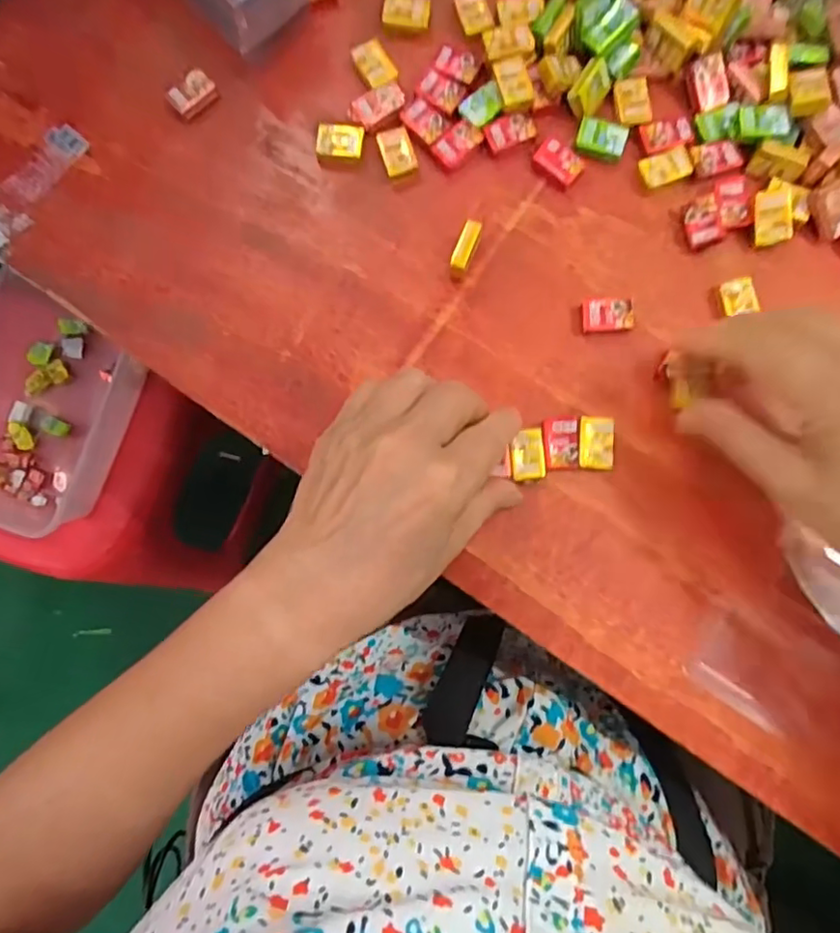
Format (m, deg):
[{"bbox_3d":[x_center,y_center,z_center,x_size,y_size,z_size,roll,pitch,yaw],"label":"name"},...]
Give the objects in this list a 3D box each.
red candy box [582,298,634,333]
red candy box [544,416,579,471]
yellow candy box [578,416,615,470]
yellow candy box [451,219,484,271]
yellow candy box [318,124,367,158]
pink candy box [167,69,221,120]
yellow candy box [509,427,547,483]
[{"bbox_3d":[0.097,-0.079,0.308,0.026,0.008,0.018,-2,83,2],"label":"red candy box"},{"bbox_3d":[0.072,-0.012,0.301,0.017,0.007,0.026,-3,83,2],"label":"red candy box"},{"bbox_3d":[0.089,-0.011,0.301,0.017,0.009,0.026,2,84,2],"label":"yellow candy box"},{"bbox_3d":[0.024,-0.112,0.309,0.010,0.017,0.027,23,85,4],"label":"yellow candy box"},{"bbox_3d":[-0.043,-0.176,0.322,0.025,0.008,0.017,8,84,3],"label":"yellow candy box"},{"bbox_3d":[-0.126,-0.206,0.327,0.025,0.008,0.018,-40,84,-3],"label":"pink candy box"},{"bbox_3d":[0.054,-0.006,0.301,0.017,0.008,0.026,-3,83,2],"label":"yellow candy box"}]

